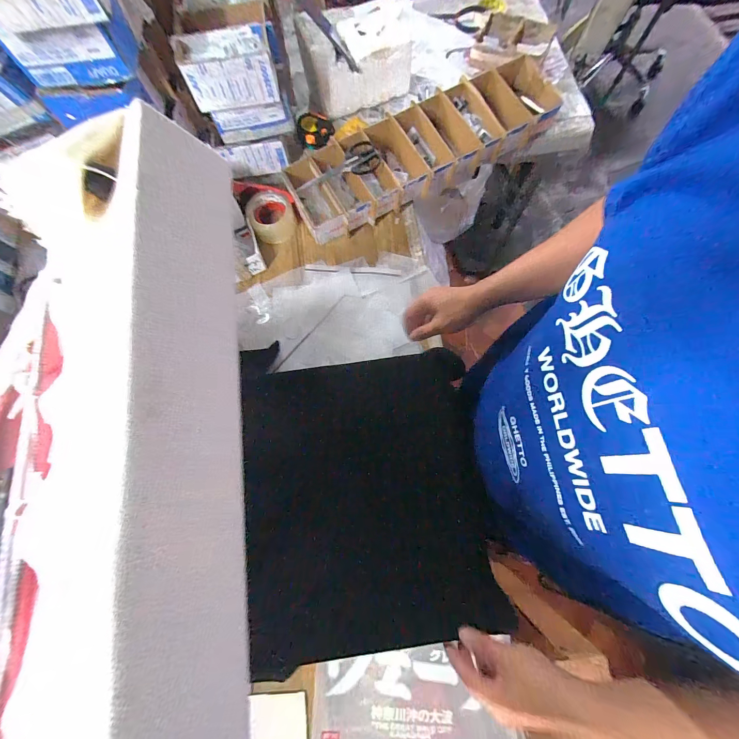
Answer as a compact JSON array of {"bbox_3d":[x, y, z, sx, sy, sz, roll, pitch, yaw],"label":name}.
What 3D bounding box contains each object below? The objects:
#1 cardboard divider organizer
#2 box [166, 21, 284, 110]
[{"bbox_3d":[0.127,-0.497,0.699,0.625,0.091,0.166,-29,75,-6],"label":"cardboard divider organizer"},{"bbox_3d":[-0.253,-0.535,0.560,0.162,0.076,0.078,-9,73,-1],"label":"box"}]

